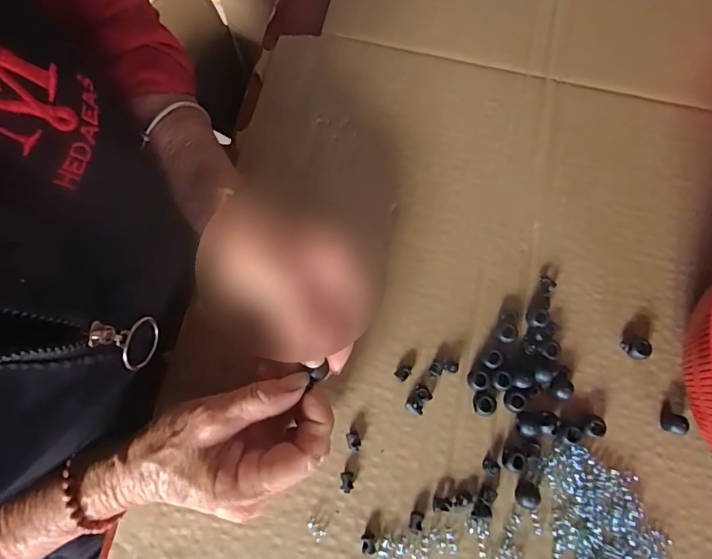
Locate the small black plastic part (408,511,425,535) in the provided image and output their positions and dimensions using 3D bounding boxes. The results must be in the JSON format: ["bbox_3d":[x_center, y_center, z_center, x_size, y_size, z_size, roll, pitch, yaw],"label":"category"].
[{"bbox_3d":[0.039,0.156,0.285,0.009,0.006,0.014,11,76,4],"label":"small black plastic part"}]

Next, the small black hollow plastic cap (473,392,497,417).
[{"bbox_3d":[0.087,0.084,0.300,0.014,0.011,0.015,1,75,2],"label":"small black hollow plastic cap"}]

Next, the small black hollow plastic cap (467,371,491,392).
[{"bbox_3d":[0.084,0.070,0.305,0.014,0.008,0.013,0,75,2],"label":"small black hollow plastic cap"}]

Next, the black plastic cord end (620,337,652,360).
[{"bbox_3d":[0.194,0.048,0.307,0.014,0.014,0.015,0,75,2],"label":"black plastic cord end"}]

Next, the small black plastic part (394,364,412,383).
[{"bbox_3d":[0.033,0.064,0.309,0.010,0.006,0.011,41,80,11],"label":"small black plastic part"}]

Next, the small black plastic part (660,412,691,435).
[{"bbox_3d":[0.211,0.095,0.294,0.012,0.015,0.012,0,75,2],"label":"small black plastic part"}]

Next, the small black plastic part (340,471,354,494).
[{"bbox_3d":[-0.006,0.133,0.290,0.009,0.008,0.013,4,75,3],"label":"small black plastic part"}]

